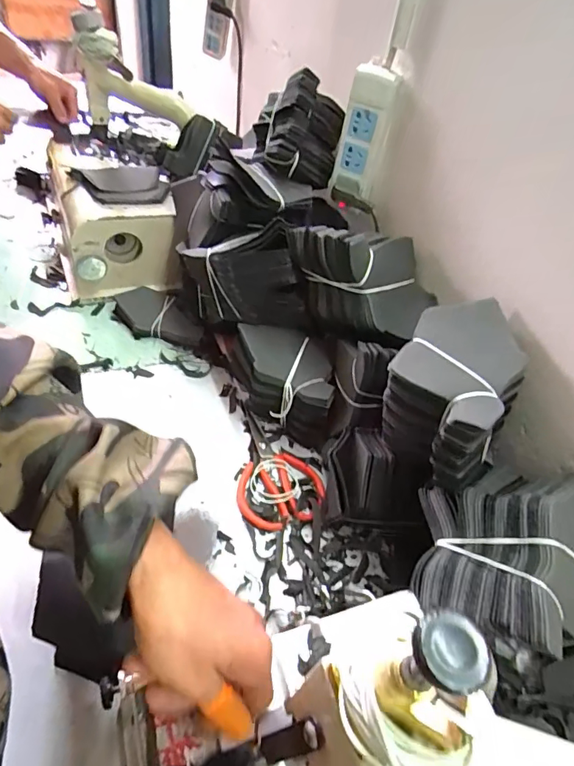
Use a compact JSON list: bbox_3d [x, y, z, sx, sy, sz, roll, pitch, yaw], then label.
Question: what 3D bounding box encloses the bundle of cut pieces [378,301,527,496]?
[{"bbox_3d":[0.157,0.011,0.464,0.111,0.117,0.155,26,51,17],"label":"bundle of cut pieces"}]

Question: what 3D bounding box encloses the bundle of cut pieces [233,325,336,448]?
[{"bbox_3d":[-0.010,0.002,0.640,0.133,0.110,0.116,7,48,1],"label":"bundle of cut pieces"}]

